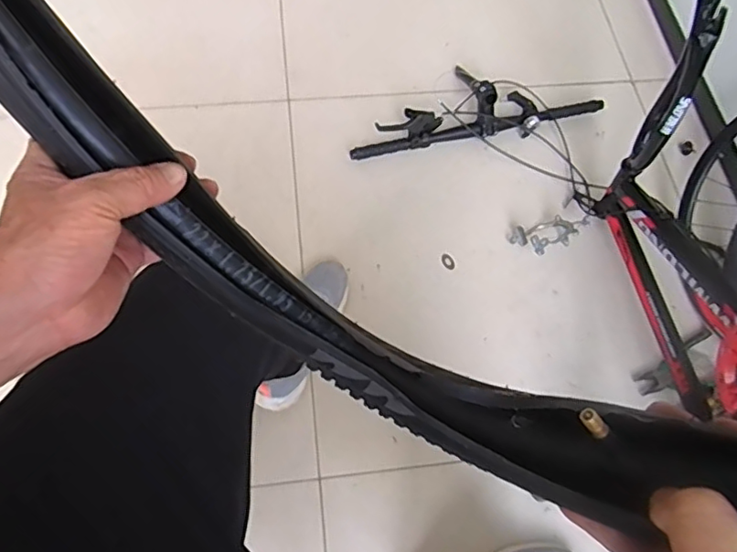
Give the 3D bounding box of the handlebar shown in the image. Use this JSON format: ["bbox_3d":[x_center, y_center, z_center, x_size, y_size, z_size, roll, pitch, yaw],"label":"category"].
[{"bbox_3d":[0.227,-0.365,1.230,0.552,0.089,0.157,-8,65,-6],"label":"handlebar"}]

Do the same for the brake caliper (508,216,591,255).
[{"bbox_3d":[0.343,-0.088,1.109,0.127,0.064,0.081,-25,68,-14],"label":"brake caliper"}]

